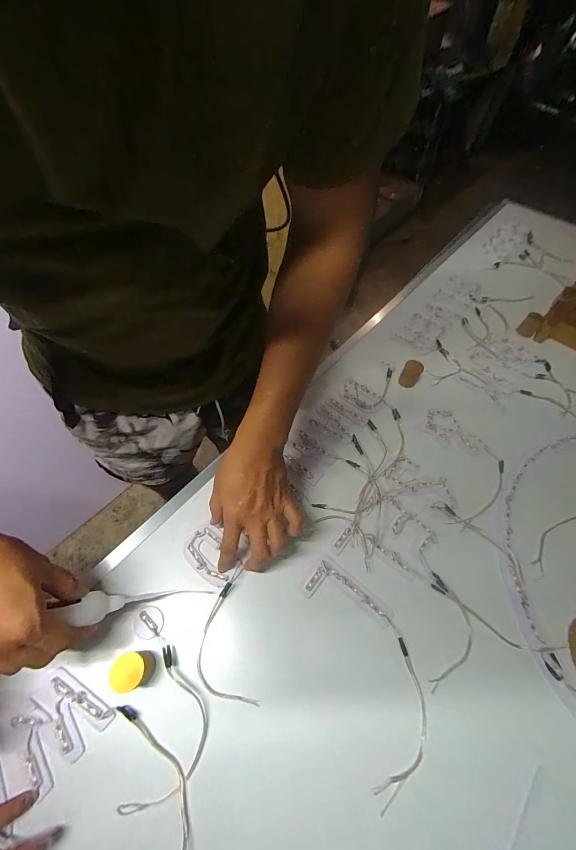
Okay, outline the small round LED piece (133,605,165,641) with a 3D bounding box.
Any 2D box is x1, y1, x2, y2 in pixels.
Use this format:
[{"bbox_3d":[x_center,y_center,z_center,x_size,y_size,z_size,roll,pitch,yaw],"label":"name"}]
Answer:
[{"bbox_3d":[-0.165,0.234,0.387,0.033,0.006,0.033,2,57,-3],"label":"small round LED piece"}]

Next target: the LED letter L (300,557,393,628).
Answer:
[{"bbox_3d":[0.074,0.220,0.411,0.107,0.005,0.053,34,61,17],"label":"LED letter L"}]

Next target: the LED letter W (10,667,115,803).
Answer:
[{"bbox_3d":[-0.238,0.309,0.334,0.079,0.012,0.075,32,61,16],"label":"LED letter W"}]

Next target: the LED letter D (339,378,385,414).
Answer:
[{"bbox_3d":[0.129,-0.052,0.579,0.075,0.012,0.051,35,61,18],"label":"LED letter D"}]

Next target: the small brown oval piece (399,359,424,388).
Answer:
[{"bbox_3d":[0.226,-0.095,0.599,0.029,0.041,0.029,0,57,-4],"label":"small brown oval piece"}]

